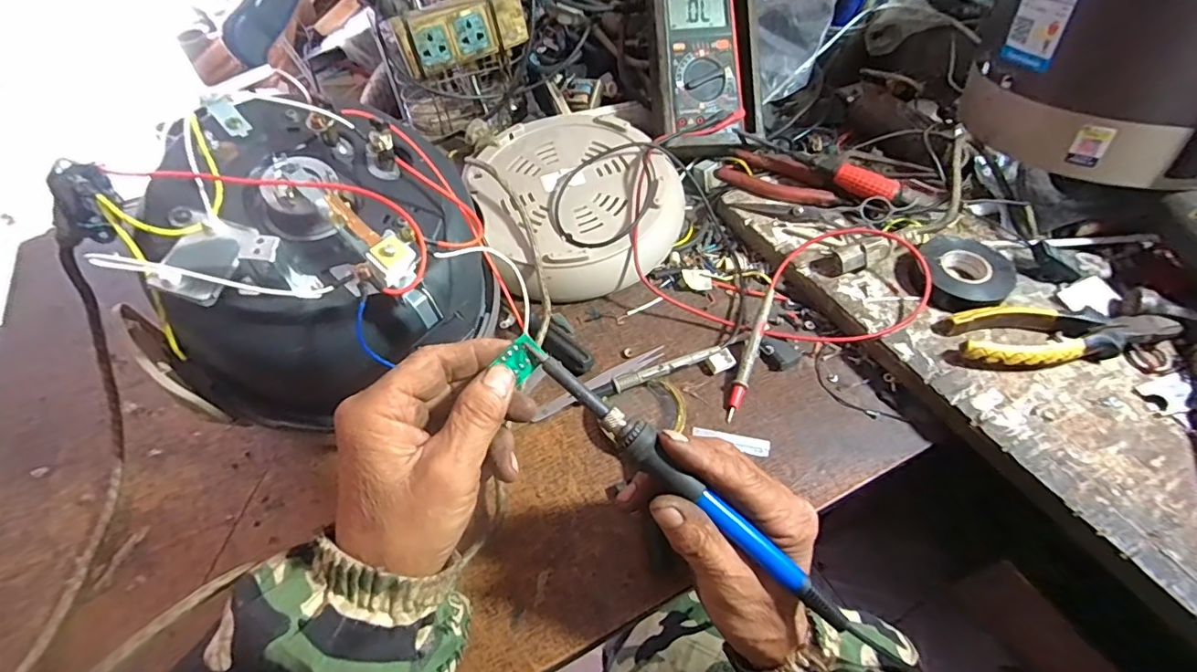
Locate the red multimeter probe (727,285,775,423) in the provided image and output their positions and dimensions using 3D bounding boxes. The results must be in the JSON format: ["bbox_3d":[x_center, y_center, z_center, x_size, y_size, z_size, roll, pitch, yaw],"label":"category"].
[{"bbox_3d":[0.127,0.011,0.443,0.011,0.008,0.127,17,71,16],"label":"red multimeter probe"}]

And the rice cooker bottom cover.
[{"bbox_3d":[-0.018,-0.132,0.533,0.199,0.064,0.216,-22,55,-11],"label":"rice cooker bottom cover"}]

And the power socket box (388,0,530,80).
[{"bbox_3d":[-0.142,-0.319,0.555,0.132,0.053,0.025,-23,56,-12],"label":"power socket box"}]

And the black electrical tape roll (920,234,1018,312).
[{"bbox_3d":[0.308,-0.055,0.446,0.068,0.020,0.069,4,55,7],"label":"black electrical tape roll"}]

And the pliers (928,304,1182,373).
[{"bbox_3d":[0.358,-0.004,0.412,0.166,0.019,0.055,-9,54,-2],"label":"pliers"}]

